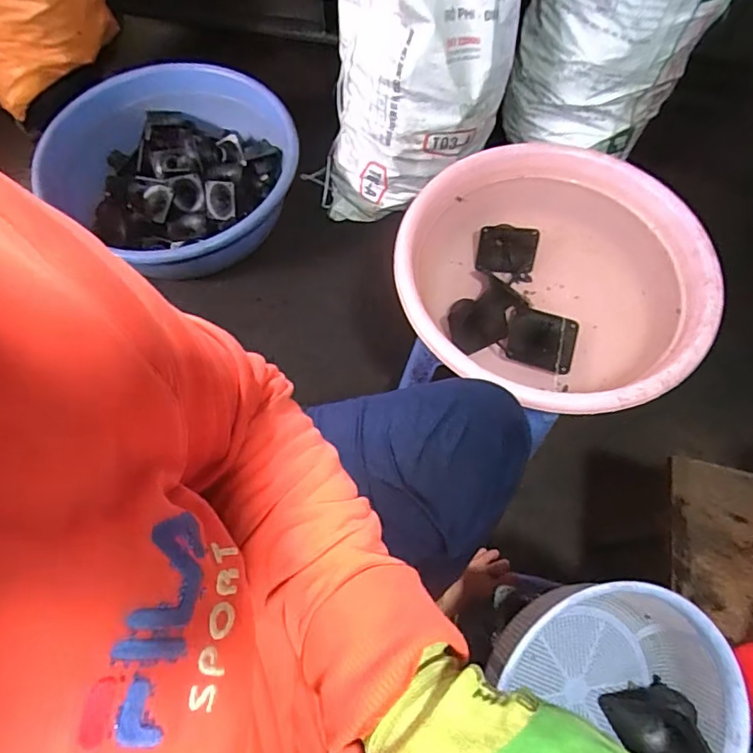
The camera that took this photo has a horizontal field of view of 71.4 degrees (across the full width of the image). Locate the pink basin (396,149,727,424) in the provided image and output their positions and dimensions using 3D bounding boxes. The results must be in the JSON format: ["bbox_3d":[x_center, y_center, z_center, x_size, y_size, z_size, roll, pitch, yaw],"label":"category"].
[{"bbox_3d":[0.244,-0.130,0.759,0.408,0.120,0.410,1,67,-1],"label":"pink basin"}]

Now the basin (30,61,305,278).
[{"bbox_3d":[-0.525,-0.571,1.396,0.689,0.200,0.595,39,71,14],"label":"basin"}]

